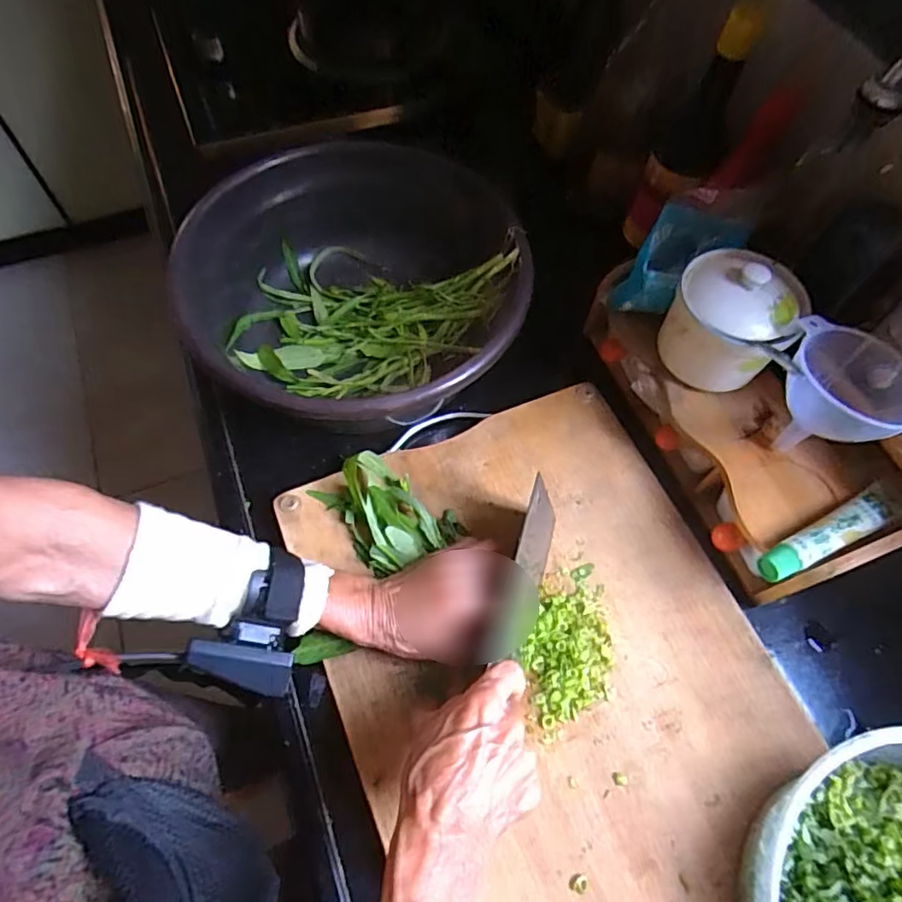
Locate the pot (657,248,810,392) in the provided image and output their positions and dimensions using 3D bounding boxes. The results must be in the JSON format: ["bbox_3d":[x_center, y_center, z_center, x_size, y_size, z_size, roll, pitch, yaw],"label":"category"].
[{"bbox_3d":[0.229,-0.109,0.480,0.093,0.088,0.091,0,63,-1],"label":"pot"}]

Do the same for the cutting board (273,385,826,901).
[{"bbox_3d":[0.091,0.190,0.444,0.320,0.014,0.490,-21,66,-11],"label":"cutting board"}]

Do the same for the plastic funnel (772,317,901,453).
[{"bbox_3d":[0.293,-0.037,0.438,0.083,0.085,0.085,0,63,-1],"label":"plastic funnel"}]

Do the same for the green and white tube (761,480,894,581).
[{"bbox_3d":[0.290,0.062,0.440,0.138,0.021,0.027,-26,67,-13],"label":"green and white tube"}]

